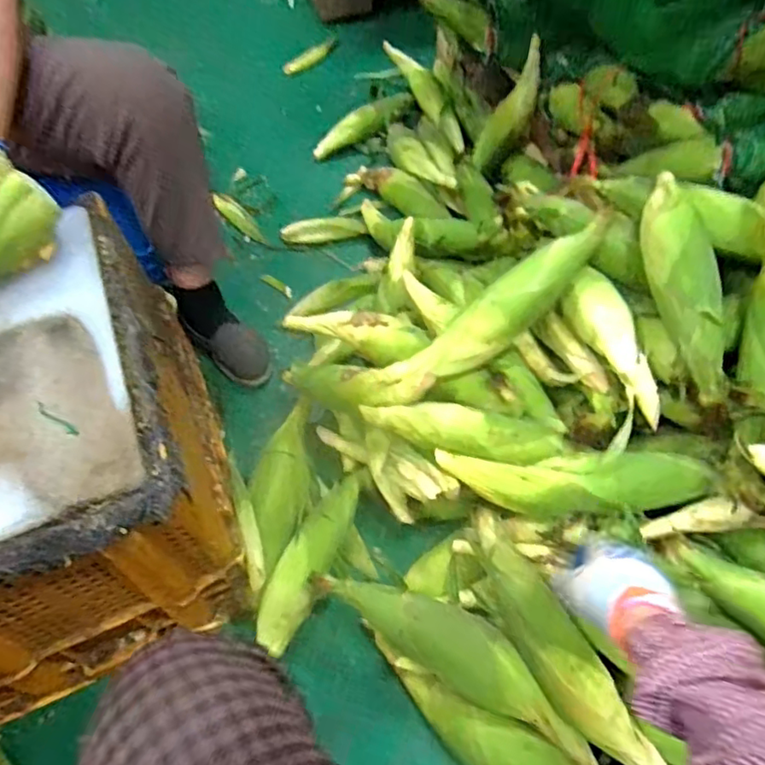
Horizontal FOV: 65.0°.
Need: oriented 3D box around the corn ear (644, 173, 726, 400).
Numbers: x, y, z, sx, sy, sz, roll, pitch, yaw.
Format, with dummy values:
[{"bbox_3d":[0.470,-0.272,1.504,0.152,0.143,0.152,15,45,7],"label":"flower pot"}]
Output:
[{"bbox_3d":[0.344,-0.130,0.693,0.059,0.059,0.312,-3,69,3],"label":"corn ear"}]

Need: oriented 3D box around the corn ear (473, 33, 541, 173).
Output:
[{"bbox_3d":[0.264,-0.560,1.226,0.068,0.057,0.266,36,109,26],"label":"corn ear"}]

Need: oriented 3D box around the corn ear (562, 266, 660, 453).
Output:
[{"bbox_3d":[0.282,-0.036,0.733,0.065,0.056,0.223,-8,54,-1],"label":"corn ear"}]

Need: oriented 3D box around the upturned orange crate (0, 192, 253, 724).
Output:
[{"bbox_3d":[-0.434,0.063,0.794,0.368,0.301,0.533,-20,55,-10],"label":"upturned orange crate"}]

